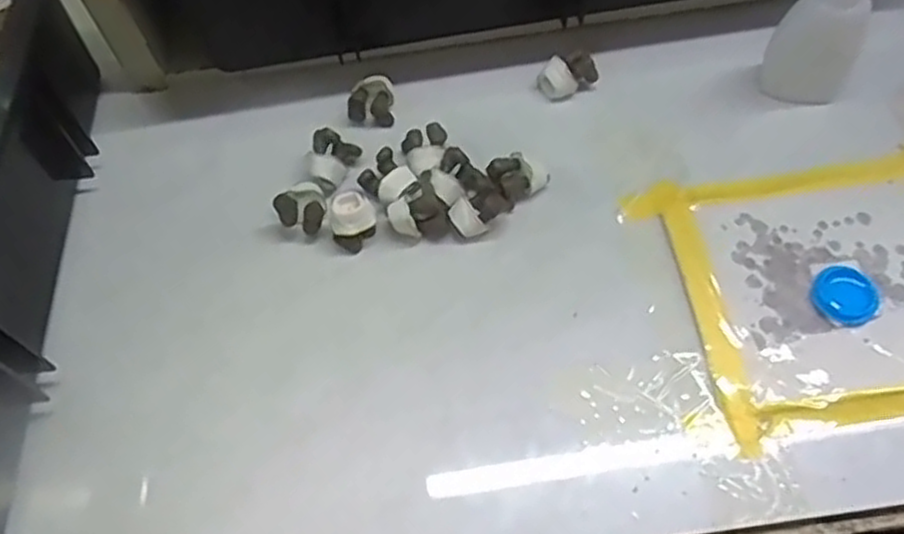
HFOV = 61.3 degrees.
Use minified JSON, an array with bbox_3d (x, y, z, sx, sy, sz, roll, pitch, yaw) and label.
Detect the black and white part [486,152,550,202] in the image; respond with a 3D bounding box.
[{"bbox_3d":[0.034,-0.048,0.400,0.025,0.016,0.023,-32,65,-13],"label":"black and white part"}]

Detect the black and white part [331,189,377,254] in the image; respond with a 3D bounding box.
[{"bbox_3d":[-0.050,-0.024,0.386,0.019,0.023,0.023,39,71,21],"label":"black and white part"}]

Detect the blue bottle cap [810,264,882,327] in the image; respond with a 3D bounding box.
[{"bbox_3d":[0.186,0.013,0.362,0.027,0.011,0.029,-1,62,3],"label":"blue bottle cap"}]

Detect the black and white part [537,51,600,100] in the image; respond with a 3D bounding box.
[{"bbox_3d":[0.066,-0.109,0.428,0.030,0.015,0.021,-25,64,-10],"label":"black and white part"}]

